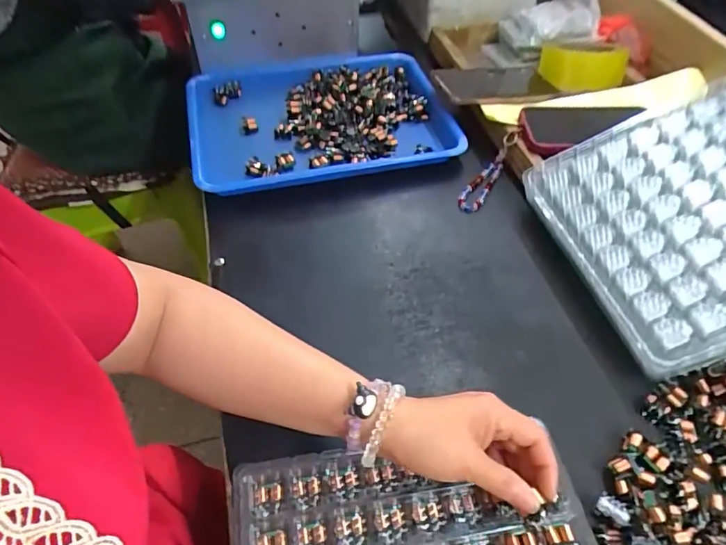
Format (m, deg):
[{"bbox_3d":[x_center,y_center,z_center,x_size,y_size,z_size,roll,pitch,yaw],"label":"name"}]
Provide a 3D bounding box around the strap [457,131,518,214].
[{"bbox_3d":[0.152,-0.118,0.585,0.026,0.034,0.120,29,71,21],"label":"strap"}]

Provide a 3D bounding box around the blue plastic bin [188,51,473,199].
[{"bbox_3d":[-0.059,-0.210,0.646,0.336,0.034,0.245,-12,52,-9],"label":"blue plastic bin"}]

